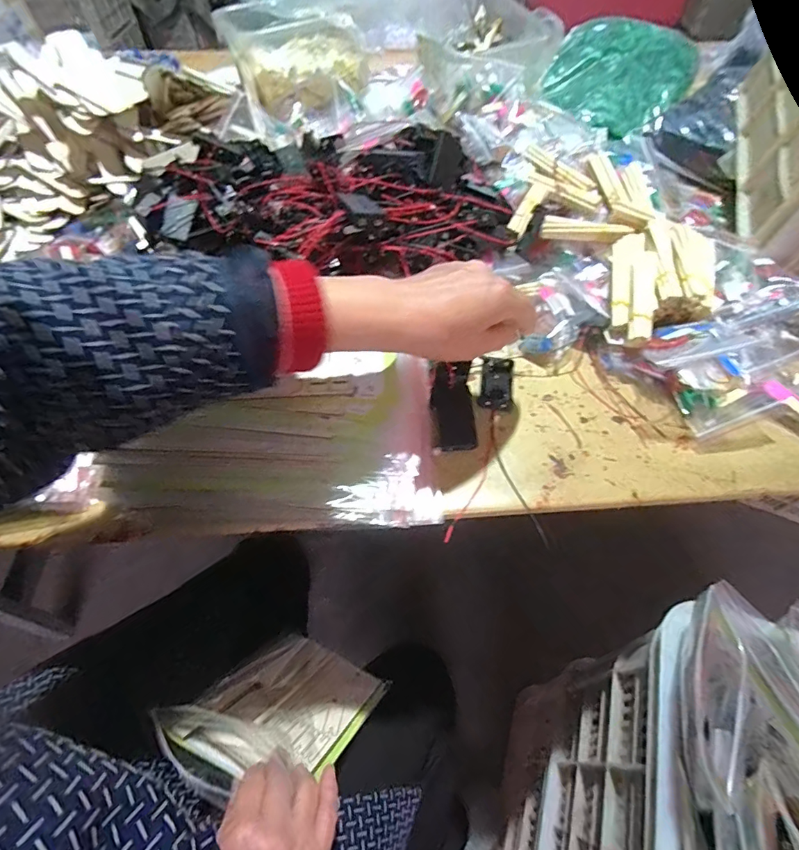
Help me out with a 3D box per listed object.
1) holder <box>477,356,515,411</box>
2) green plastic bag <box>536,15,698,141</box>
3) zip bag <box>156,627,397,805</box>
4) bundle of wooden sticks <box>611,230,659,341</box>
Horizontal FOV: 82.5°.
[{"bbox_3d":[0.096,-0.040,0.451,0.034,0.012,0.057,4,54,3],"label":"holder"},{"bbox_3d":[0.364,-0.598,0.771,0.218,0.083,0.250,32,60,21],"label":"green plastic bag"},{"bbox_3d":[-0.117,0.282,0.453,0.139,0.216,0.019,25,100,20],"label":"zip bag"},{"bbox_3d":[0.240,-0.141,0.465,0.039,0.020,0.133,7,68,5],"label":"bundle of wooden sticks"}]

